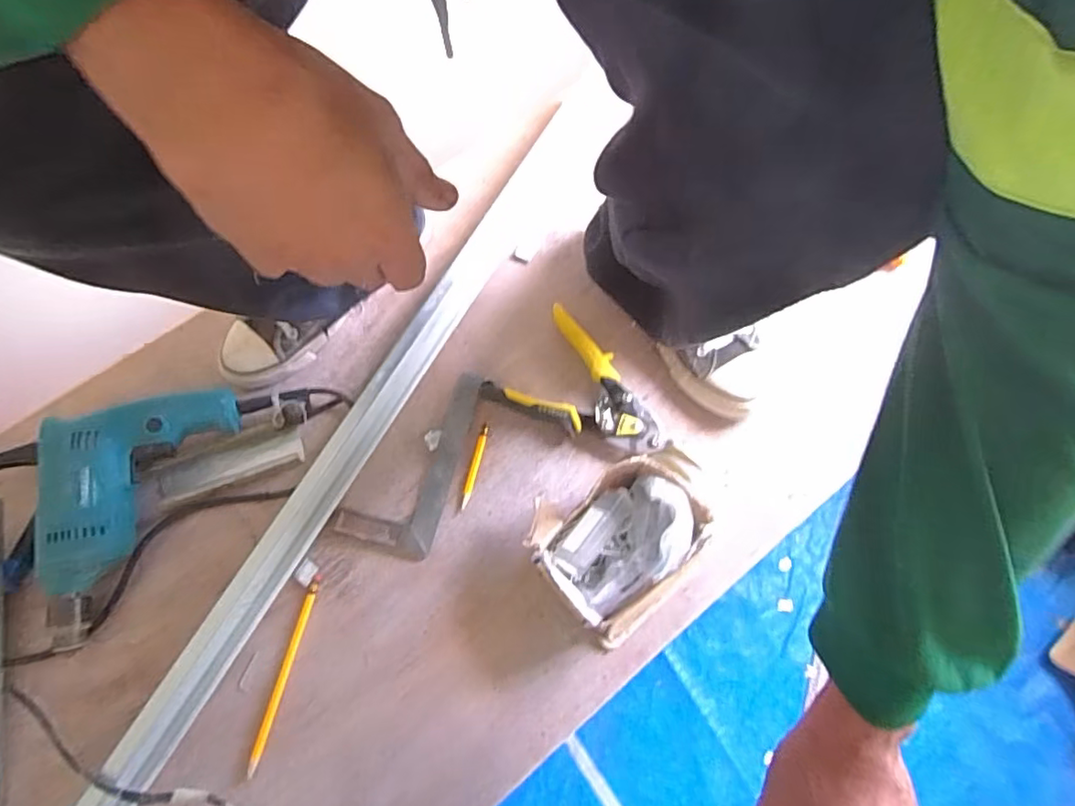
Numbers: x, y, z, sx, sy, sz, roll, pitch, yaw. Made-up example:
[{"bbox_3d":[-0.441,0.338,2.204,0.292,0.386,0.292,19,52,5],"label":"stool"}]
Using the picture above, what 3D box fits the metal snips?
[{"bbox_3d":[0.051,-0.007,0.639,0.189,0.032,0.128,39,72,14],"label":"metal snips"}]

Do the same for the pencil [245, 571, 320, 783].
[{"bbox_3d":[-0.232,0.246,0.548,0.012,0.004,0.168,10,68,3],"label":"pencil"}]

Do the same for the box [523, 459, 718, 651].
[{"bbox_3d":[0.072,0.124,0.547,0.154,0.100,0.125,-39,73,-15],"label":"box"}]

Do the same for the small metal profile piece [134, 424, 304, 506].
[{"bbox_3d":[-0.326,0.061,0.618,0.156,0.018,0.053,-17,69,-8],"label":"small metal profile piece"}]

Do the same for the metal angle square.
[{"bbox_3d":[-0.135,0.056,0.625,0.105,0.007,0.205,14,68,5],"label":"metal angle square"}]

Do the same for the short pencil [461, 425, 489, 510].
[{"bbox_3d":[-0.065,0.066,0.620,0.009,0.004,0.089,12,68,4],"label":"short pencil"}]

